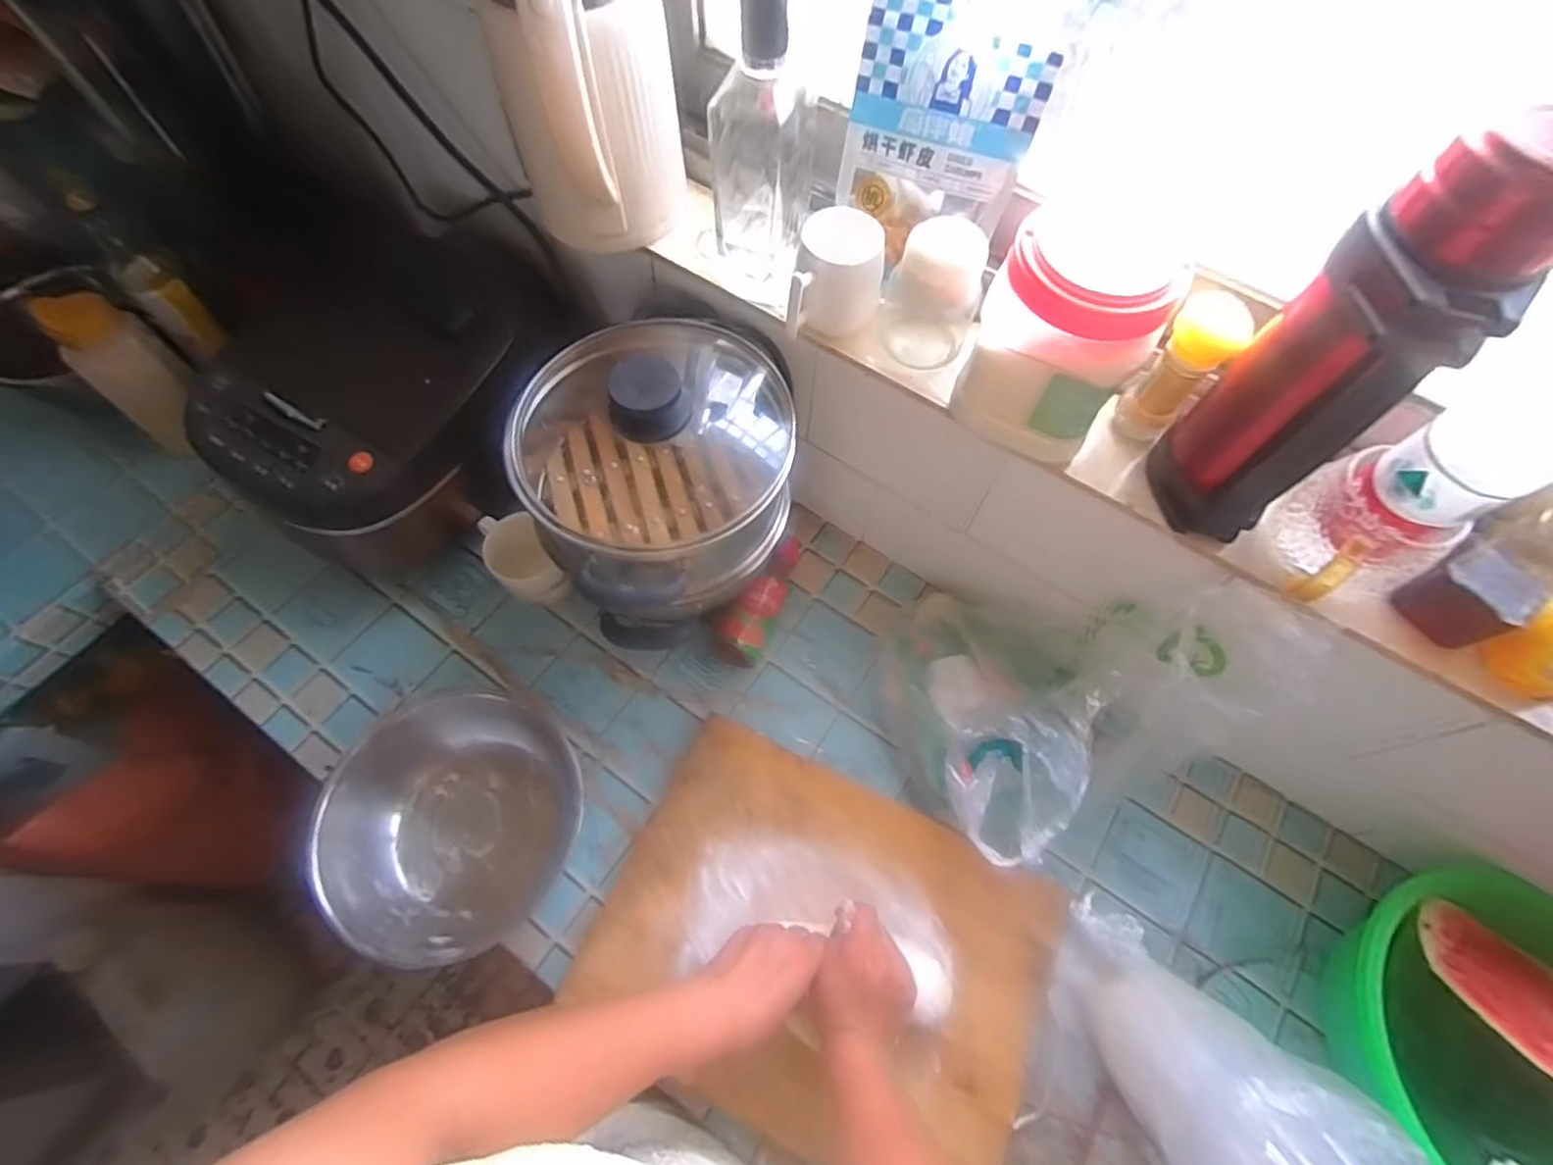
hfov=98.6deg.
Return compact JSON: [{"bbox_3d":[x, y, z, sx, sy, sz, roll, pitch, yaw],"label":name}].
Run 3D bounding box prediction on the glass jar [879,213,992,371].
[{"bbox_3d":[0.134,-0.240,0.566,0.060,0.116,0.060,1,64,-2],"label":"glass jar"}]

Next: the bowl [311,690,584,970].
[{"bbox_3d":[-0.313,0.227,0.648,0.216,0.105,0.223,1,64,-2],"label":"bowl"}]

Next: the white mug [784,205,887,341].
[{"bbox_3d":[0.052,-0.253,0.572,0.071,0.092,0.069,12,65,4],"label":"white mug"}]

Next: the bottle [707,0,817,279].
[{"bbox_3d":[-0.011,-0.356,0.536,0.068,0.230,0.078,17,65,6],"label":"bottle"}]

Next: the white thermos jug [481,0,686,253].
[{"bbox_3d":[-0.145,-0.392,0.541,0.139,0.255,0.126,-14,66,-9],"label":"white thermos jug"}]

